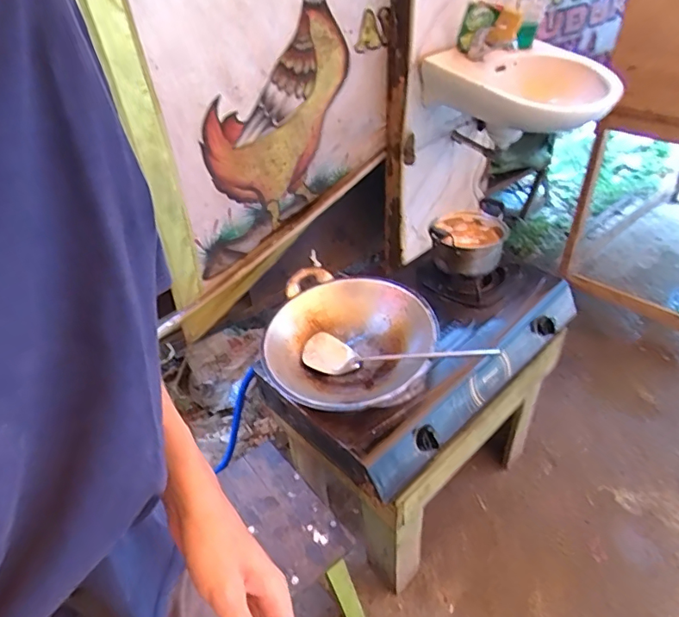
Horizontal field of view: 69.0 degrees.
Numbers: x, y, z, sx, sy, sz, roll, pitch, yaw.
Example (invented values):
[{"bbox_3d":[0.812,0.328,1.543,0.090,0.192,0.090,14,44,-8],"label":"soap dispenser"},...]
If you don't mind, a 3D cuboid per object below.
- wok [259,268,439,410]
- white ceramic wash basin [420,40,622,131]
[{"bbox_3d":[0.016,0.070,0.960,0.311,0.101,0.303,-4,38,3],"label":"wok"},{"bbox_3d":[0.511,-0.623,1.343,0.430,0.127,0.391,-1,41,0],"label":"white ceramic wash basin"}]

